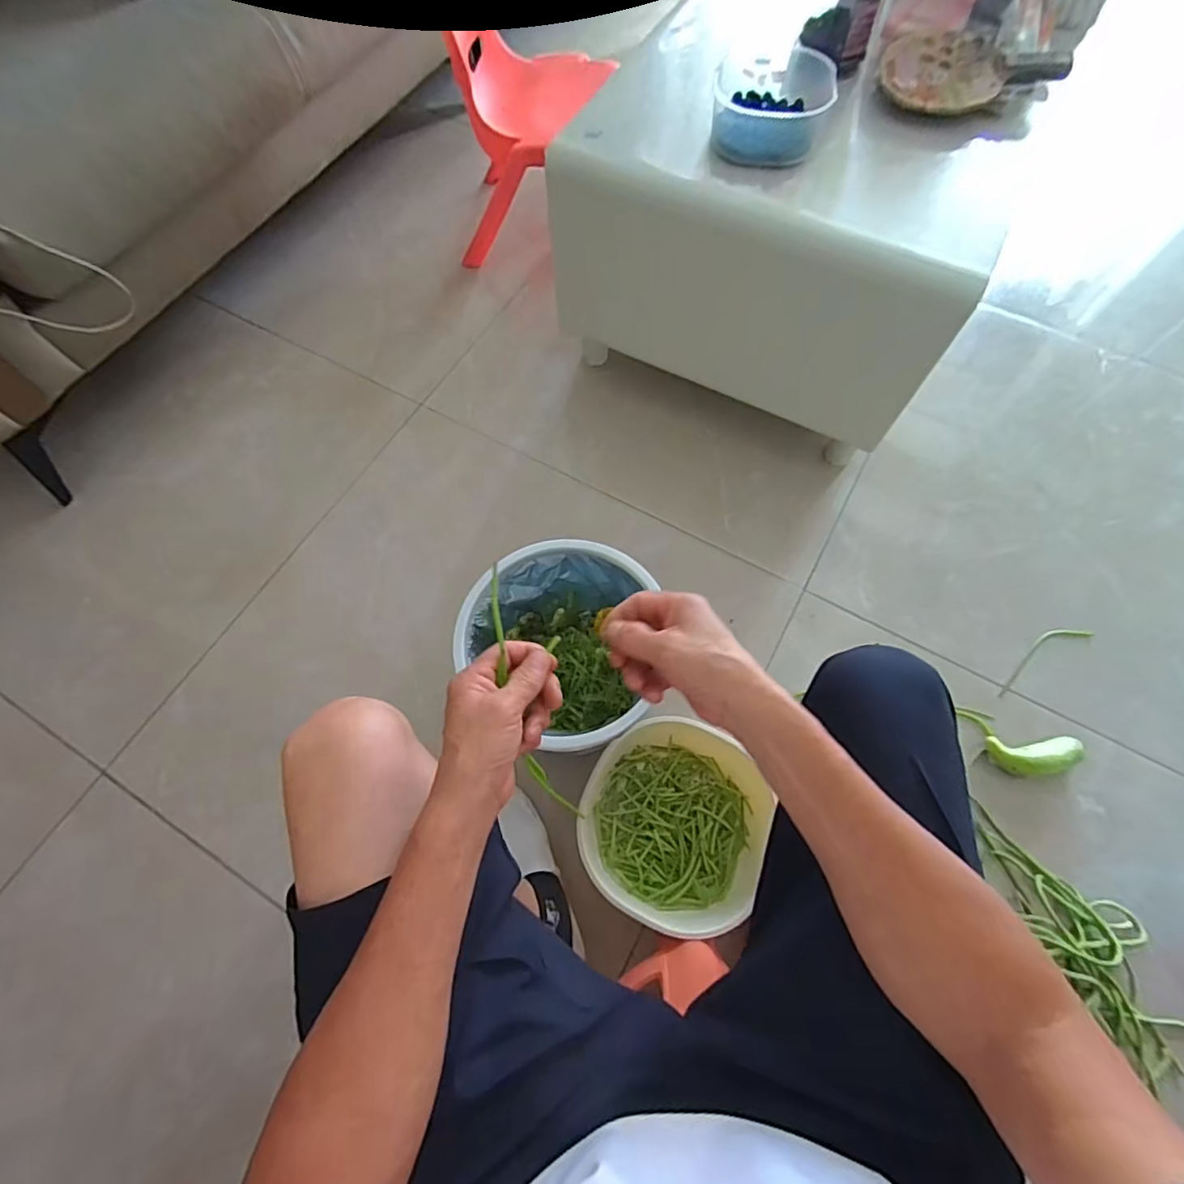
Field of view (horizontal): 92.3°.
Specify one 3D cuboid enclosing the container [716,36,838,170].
[{"bbox_3d":[0.230,-0.640,0.742,0.142,0.073,0.143,5,68,2],"label":"container"}]

